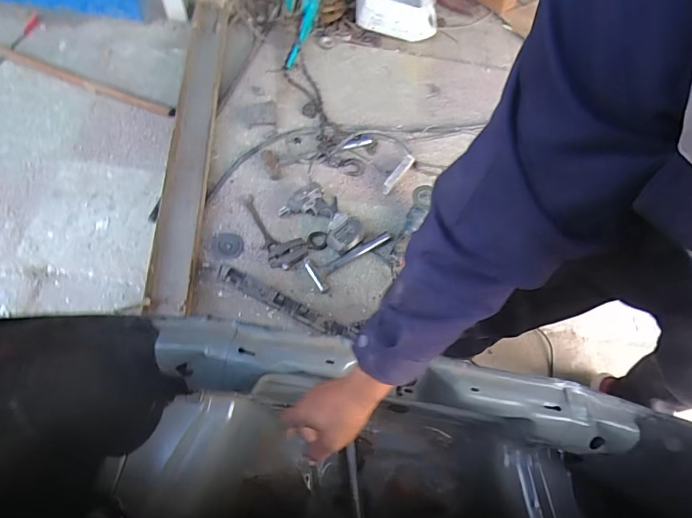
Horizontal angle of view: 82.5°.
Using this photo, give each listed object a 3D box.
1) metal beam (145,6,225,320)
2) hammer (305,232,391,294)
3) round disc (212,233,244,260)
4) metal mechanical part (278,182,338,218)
[{"bbox_3d":[-0.547,-0.423,1.377,0.170,0.089,1.317,1,65,-6],"label":"metal beam"},{"bbox_3d":[0.018,-0.004,1.250,0.289,0.028,0.110,-26,71,-17],"label":"hammer"},{"bbox_3d":[-0.376,-0.041,1.252,0.098,0.010,0.091,2,65,-5],"label":"round disc"},{"bbox_3d":[-0.123,-0.190,1.309,0.192,0.061,0.115,9,65,-3],"label":"metal mechanical part"}]

